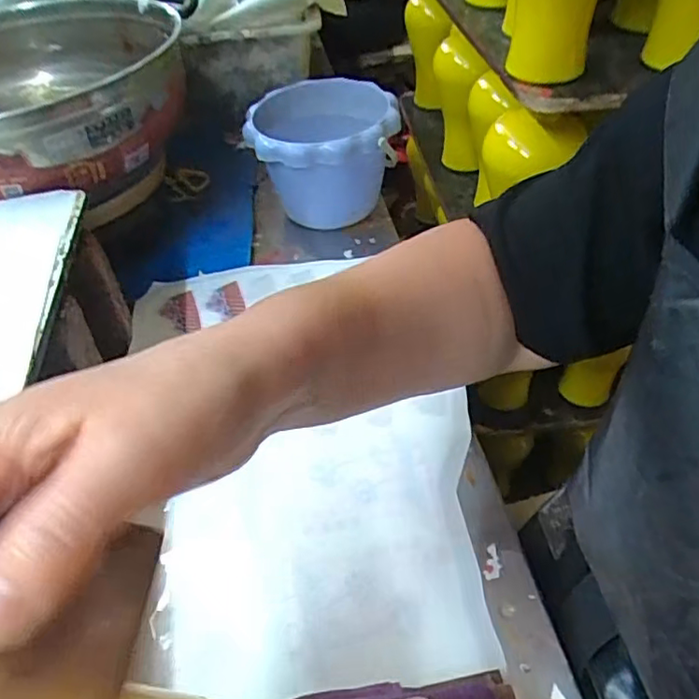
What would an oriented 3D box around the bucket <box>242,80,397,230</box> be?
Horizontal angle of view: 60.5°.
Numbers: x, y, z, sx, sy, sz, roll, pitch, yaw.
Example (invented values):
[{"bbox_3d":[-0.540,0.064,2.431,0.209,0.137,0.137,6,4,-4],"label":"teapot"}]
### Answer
[{"bbox_3d":[-0.026,-0.204,0.655,0.152,0.117,0.148,-16,46,-8],"label":"bucket"}]

